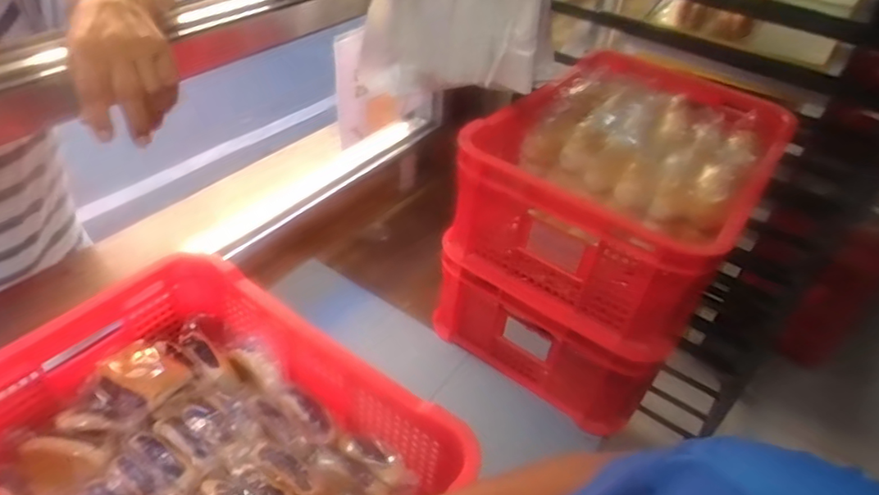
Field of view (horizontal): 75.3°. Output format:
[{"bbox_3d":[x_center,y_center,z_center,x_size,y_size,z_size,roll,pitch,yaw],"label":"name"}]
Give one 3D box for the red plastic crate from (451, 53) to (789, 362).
[{"bbox_3d":[0.290,-0.105,0.912,0.363,0.207,0.510,28,46,25],"label":"red plastic crate"}]

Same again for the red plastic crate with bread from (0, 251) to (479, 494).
[{"bbox_3d":[-0.266,0.263,0.667,0.506,0.201,0.356,27,45,24],"label":"red plastic crate with bread"}]

